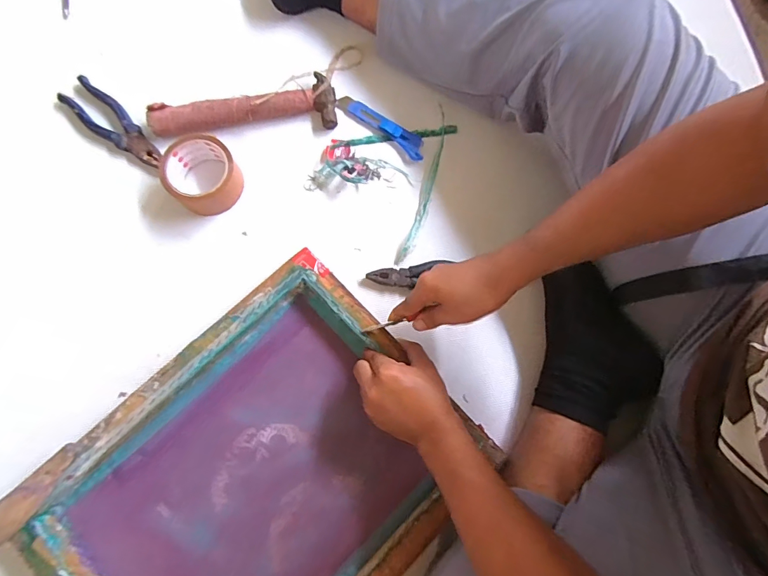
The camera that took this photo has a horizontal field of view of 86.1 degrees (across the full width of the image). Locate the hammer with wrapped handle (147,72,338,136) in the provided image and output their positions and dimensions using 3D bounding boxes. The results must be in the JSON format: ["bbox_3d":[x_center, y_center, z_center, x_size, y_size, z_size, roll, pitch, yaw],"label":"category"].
[{"bbox_3d":[-0.200,-0.263,0.594,0.258,0.040,0.077,-5,79,-2],"label":"hammer with wrapped handle"}]

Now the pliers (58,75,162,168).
[{"bbox_3d":[-0.384,-0.236,0.588,0.177,0.020,0.050,38,81,6],"label":"pliers"}]

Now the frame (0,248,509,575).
[{"bbox_3d":[-0.143,0.224,0.476,0.351,0.064,0.452,43,81,10],"label":"frame"}]

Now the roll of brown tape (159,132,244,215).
[{"bbox_3d":[-0.245,-0.150,0.561,0.104,0.051,0.098,34,80,5],"label":"roll of brown tape"}]

